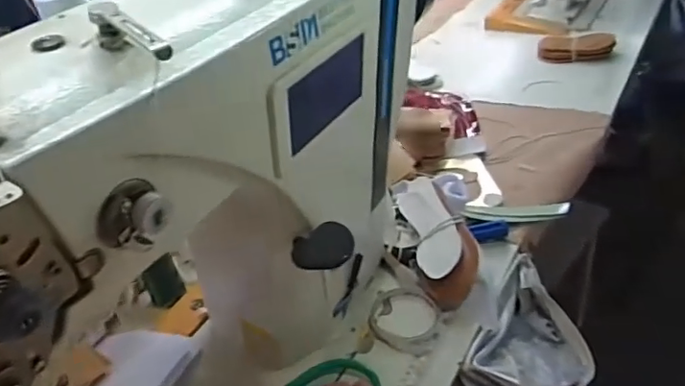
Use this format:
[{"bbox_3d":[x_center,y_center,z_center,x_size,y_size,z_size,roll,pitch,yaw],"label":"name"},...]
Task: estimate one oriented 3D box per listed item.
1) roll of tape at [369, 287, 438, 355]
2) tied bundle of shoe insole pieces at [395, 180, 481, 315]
[{"bbox_3d":[0.073,0.153,0.656,0.085,0.024,0.079,-5,37,3],"label":"roll of tape"},{"bbox_3d":[0.125,0.056,0.732,0.072,0.047,0.225,-11,37,-5],"label":"tied bundle of shoe insole pieces"}]

